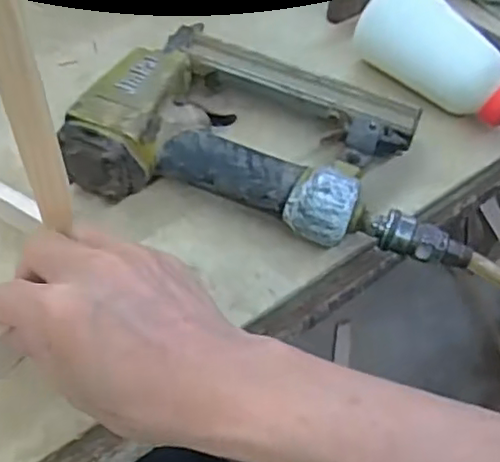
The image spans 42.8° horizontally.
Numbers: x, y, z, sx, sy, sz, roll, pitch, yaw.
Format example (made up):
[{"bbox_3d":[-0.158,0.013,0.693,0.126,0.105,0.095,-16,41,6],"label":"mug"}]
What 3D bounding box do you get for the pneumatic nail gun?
[{"bbox_3d":[0.017,-0.060,0.396,0.229,0.049,0.139,13,55,3],"label":"pneumatic nail gun"}]

